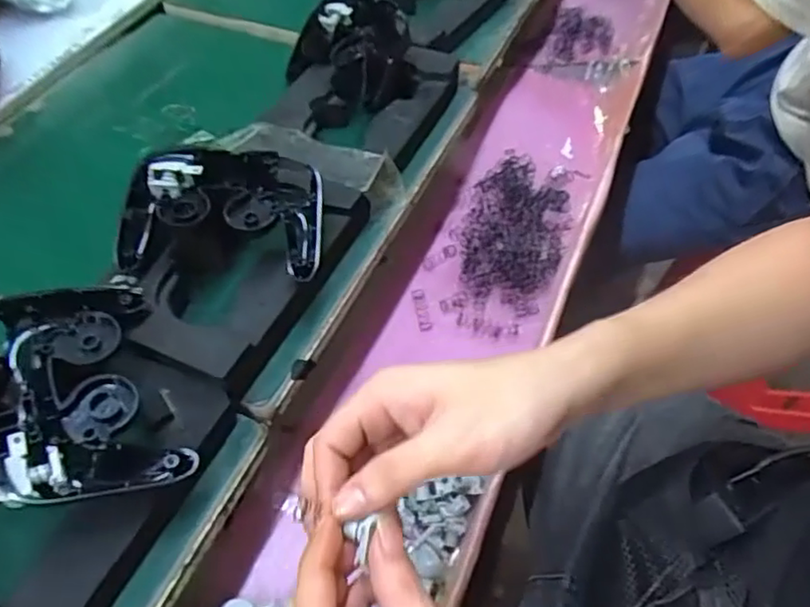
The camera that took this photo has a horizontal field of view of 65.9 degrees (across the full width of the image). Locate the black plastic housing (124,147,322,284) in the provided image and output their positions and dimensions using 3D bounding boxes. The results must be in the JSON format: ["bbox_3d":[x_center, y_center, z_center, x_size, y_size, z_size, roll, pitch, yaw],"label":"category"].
[{"bbox_3d":[-0.133,-0.062,0.460,0.142,0.065,0.109,-4,50,-2],"label":"black plastic housing"}]

